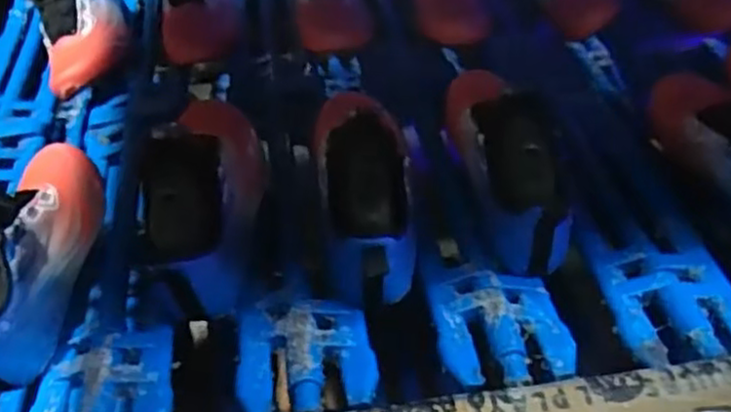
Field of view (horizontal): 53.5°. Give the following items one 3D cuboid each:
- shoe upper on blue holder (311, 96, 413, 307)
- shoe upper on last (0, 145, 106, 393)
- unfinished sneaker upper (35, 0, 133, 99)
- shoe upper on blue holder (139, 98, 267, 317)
[{"bbox_3d":[0.004,-0.006,0.529,0.067,0.068,0.145,-7,79,-5],"label":"shoe upper on blue holder"},{"bbox_3d":[-0.263,0.021,0.555,0.076,0.088,0.224,-2,45,1],"label":"shoe upper on last"},{"bbox_3d":[-0.312,-0.200,0.800,0.096,0.077,0.183,-15,46,-12],"label":"unfinished sneaker upper"},{"bbox_3d":[-0.125,-0.027,0.581,0.070,0.105,0.236,-1,45,2],"label":"shoe upper on blue holder"}]

